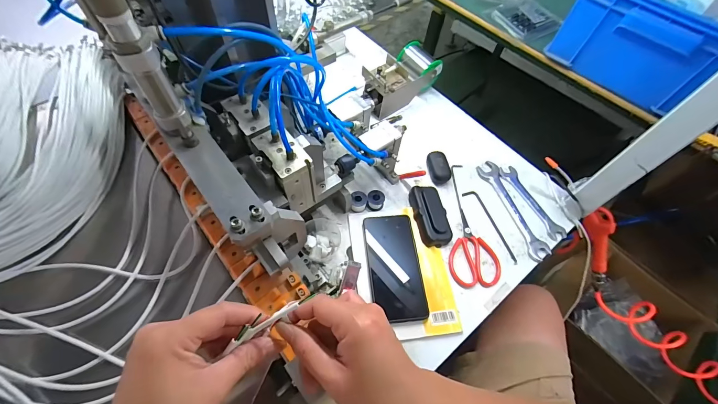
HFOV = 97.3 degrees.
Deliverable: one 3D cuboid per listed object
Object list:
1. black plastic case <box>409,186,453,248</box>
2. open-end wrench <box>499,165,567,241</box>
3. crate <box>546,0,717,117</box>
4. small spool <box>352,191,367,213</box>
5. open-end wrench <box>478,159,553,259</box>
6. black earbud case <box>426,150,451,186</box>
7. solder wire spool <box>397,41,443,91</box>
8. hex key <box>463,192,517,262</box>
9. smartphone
[{"bbox_3d":[0.120,0.021,0.529,0.050,0.030,0.104,-7,61,-9],"label":"black plastic case"},{"bbox_3d":[0.310,-0.003,0.565,0.035,0.009,0.156,-19,63,-15],"label":"open-end wrench"},{"bbox_3d":[0.509,-0.312,0.522,0.308,0.127,0.224,-35,68,-22],"label":"crate"},{"bbox_3d":[0.000,0.000,0.536,0.026,0.024,0.026,8,60,0],"label":"small spool"},{"bbox_3d":[0.270,0.008,0.558,0.040,0.005,0.198,-14,62,-12],"label":"open-end wrench"},{"bbox_3d":[0.147,-0.062,0.580,0.035,0.024,0.058,-7,61,-9],"label":"black earbud case"},{"bbox_3d":[0.125,-0.282,0.678,0.076,0.076,0.089,-39,70,-23],"label":"solder wire spool"},{"bbox_3d":[0.227,0.040,0.540,0.024,0.004,0.144,-18,63,-14],"label":"hex key"},{"bbox_3d":[0.055,0.095,0.485,0.076,0.014,0.163,-3,60,-6],"label":"smartphone"}]

